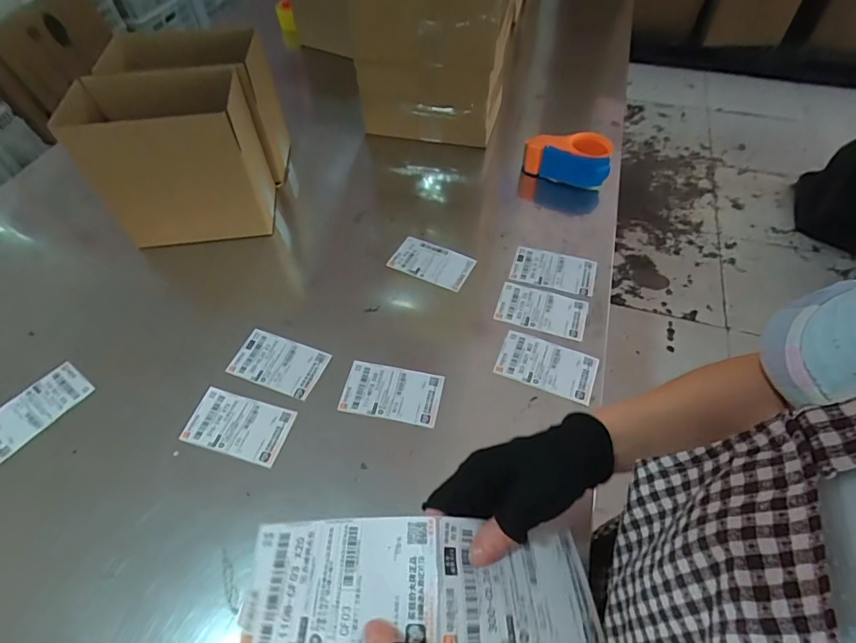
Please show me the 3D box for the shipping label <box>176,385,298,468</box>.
[{"bbox_3d":[-0.246,0.135,0.593,0.129,0.005,0.077,15,56,8],"label":"shipping label"}]

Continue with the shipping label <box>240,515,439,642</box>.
[{"bbox_3d":[-0.057,0.167,0.291,0.125,0.027,0.073,0,53,3],"label":"shipping label"}]

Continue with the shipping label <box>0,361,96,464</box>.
[{"bbox_3d":[-0.531,0.118,0.613,0.074,0.004,0.131,33,60,19],"label":"shipping label"}]

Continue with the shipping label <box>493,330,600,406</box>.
[{"bbox_3d":[0.165,0.060,0.632,0.130,0.006,0.074,20,57,15],"label":"shipping label"}]

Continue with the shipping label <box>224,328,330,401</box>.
[{"bbox_3d":[-0.213,0.059,0.647,0.131,0.008,0.075,16,61,13],"label":"shipping label"}]

